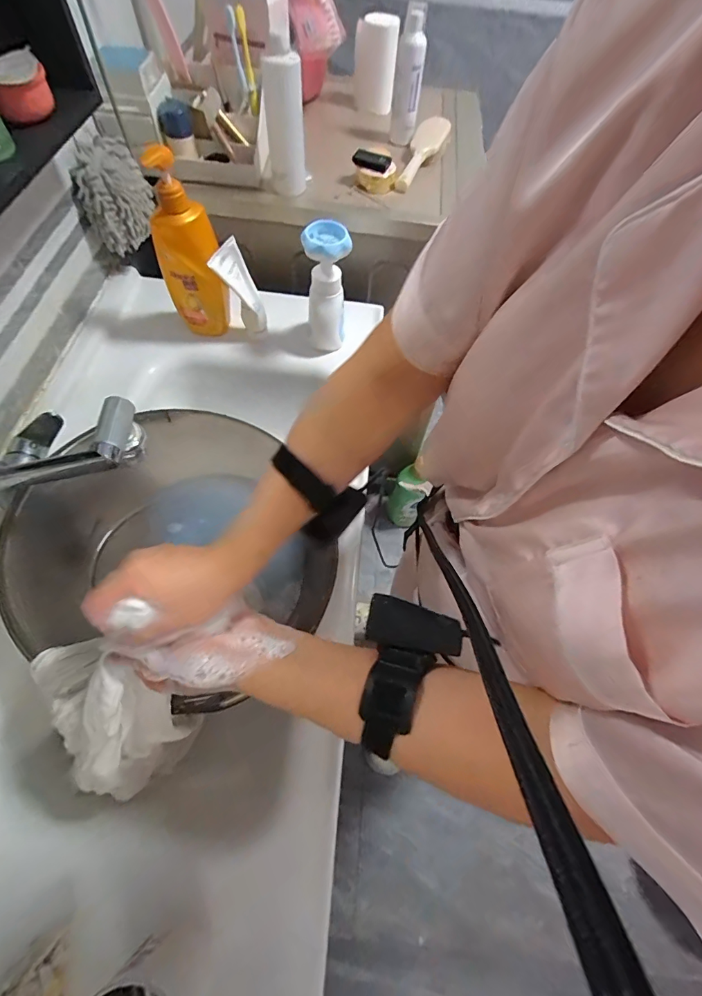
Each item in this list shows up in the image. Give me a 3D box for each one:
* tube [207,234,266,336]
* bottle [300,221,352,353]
[{"bbox_3d":[-0.183,-0.347,0.690,0.038,0.140,0.055,27,72,35],"label":"tube"},{"bbox_3d":[-0.040,-0.332,0.680,0.068,0.195,0.054,-1,61,-4],"label":"bottle"}]

